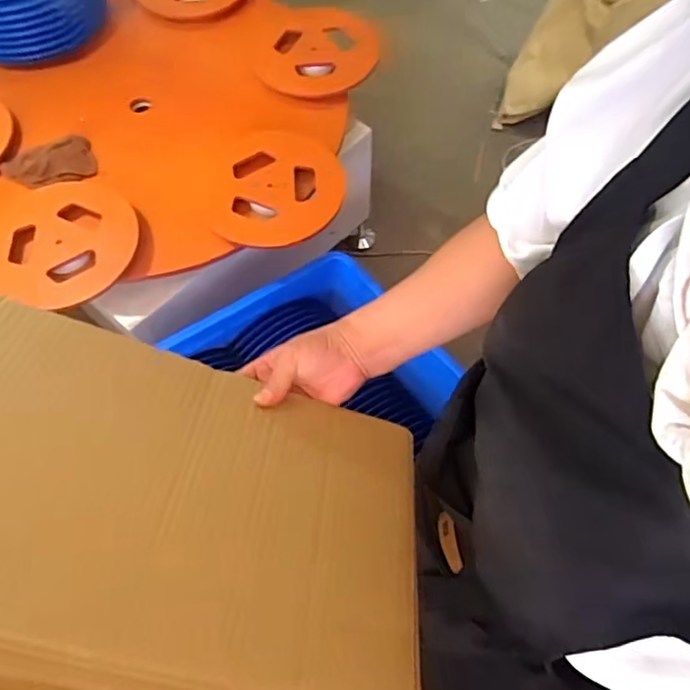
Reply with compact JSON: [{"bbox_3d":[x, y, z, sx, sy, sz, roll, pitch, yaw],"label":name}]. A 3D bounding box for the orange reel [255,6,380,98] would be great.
[{"bbox_3d":[-0.057,-0.626,1.282,0.274,0.038,0.239,-10,63,-6],"label":"orange reel"}]

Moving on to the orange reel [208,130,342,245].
[{"bbox_3d":[-0.130,-0.295,1.115,0.254,0.019,0.260,-9,63,-5],"label":"orange reel"}]

